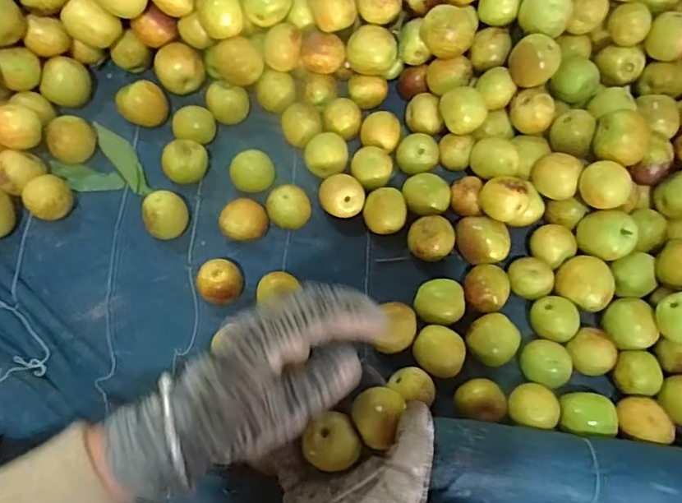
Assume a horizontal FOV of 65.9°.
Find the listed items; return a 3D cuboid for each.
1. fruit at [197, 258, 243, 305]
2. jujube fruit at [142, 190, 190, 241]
[{"bbox_3d":[-0.094,0.026,0.417,0.031,0.030,0.033,1,71,-2],"label":"fruit"},{"bbox_3d":[-0.143,-0.029,0.434,0.035,0.034,0.032,1,71,-2],"label":"jujube fruit"}]

